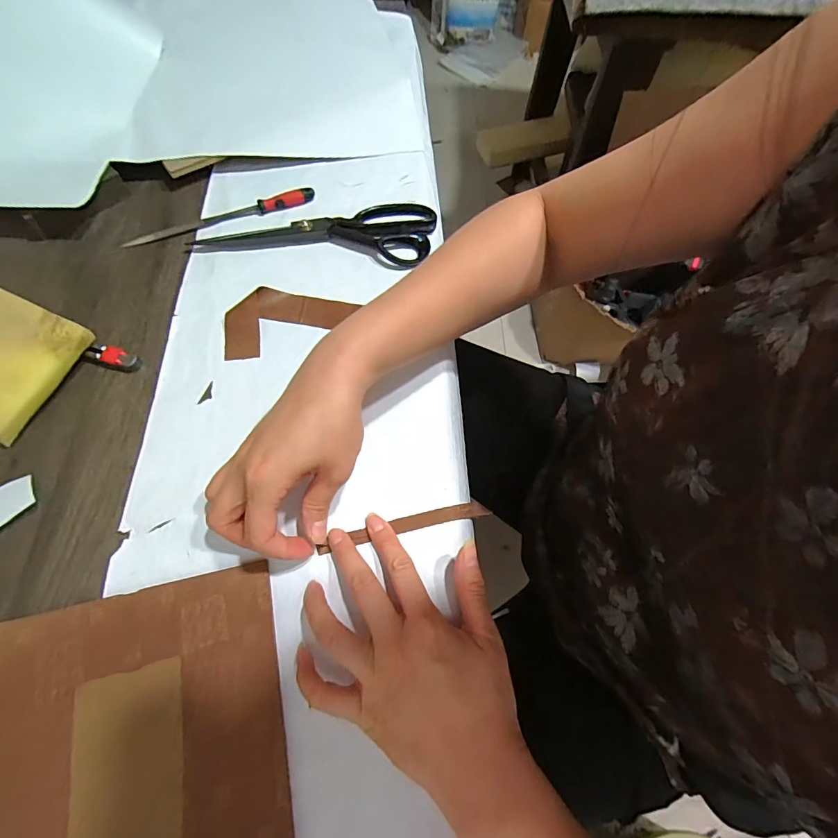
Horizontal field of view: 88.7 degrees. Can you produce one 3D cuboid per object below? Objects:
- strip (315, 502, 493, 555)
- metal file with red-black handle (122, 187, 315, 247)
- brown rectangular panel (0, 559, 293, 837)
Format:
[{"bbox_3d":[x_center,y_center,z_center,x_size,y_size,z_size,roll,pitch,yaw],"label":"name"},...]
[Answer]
[{"bbox_3d":[-0.009,0.081,0.329,0.136,0.014,0.012,-10,66,-13],"label":"strip"},{"bbox_3d":[-0.202,-0.211,0.442,0.190,0.011,0.015,-20,68,-11],"label":"metal file with red-black handle"},{"bbox_3d":[-0.173,0.223,0.250,0.184,0.010,0.229,-12,66,-7],"label":"brown rectangular panel"}]

